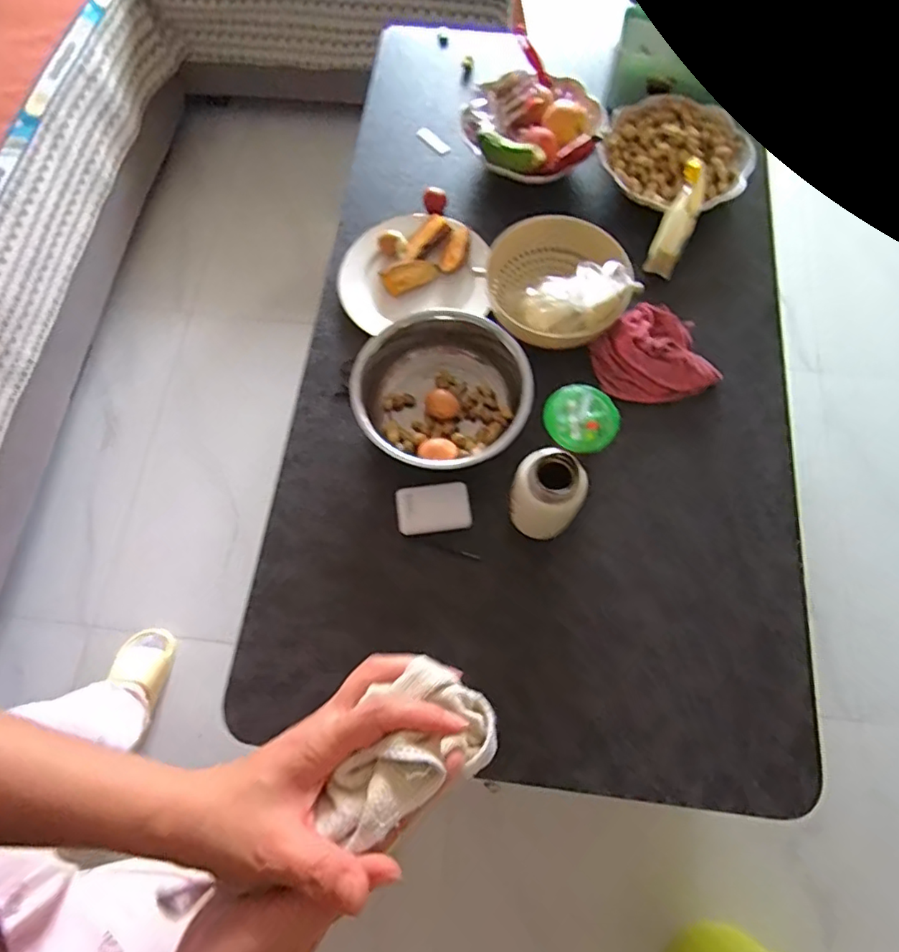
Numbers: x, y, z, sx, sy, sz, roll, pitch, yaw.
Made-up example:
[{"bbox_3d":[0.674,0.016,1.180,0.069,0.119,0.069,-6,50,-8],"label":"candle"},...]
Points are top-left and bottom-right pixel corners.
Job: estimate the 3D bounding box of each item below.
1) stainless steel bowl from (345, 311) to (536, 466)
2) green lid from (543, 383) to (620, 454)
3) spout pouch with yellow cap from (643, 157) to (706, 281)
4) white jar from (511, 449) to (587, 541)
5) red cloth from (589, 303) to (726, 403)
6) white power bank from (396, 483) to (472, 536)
[{"bbox_3d":[-0.012,-0.112,0.790,0.230,0.094,0.224,0,71,0],"label":"stainless steel bowl"},{"bbox_3d":[0.172,-0.077,0.731,0.092,0.013,0.093,0,71,0],"label":"green lid"},{"bbox_3d":[0.345,-0.385,0.842,0.052,0.174,0.072,27,73,9],"label":"spout pouch with yellow cap"},{"bbox_3d":[0.118,0.025,0.699,0.089,0.140,0.075,32,74,11],"label":"white jar"},{"bbox_3d":[0.296,-0.182,0.839,0.173,0.045,0.147,-12,71,-4],"label":"red cloth"},{"bbox_3d":[-0.022,0.045,0.773,0.099,0.016,0.063,-6,71,-2],"label":"white power bank"}]

